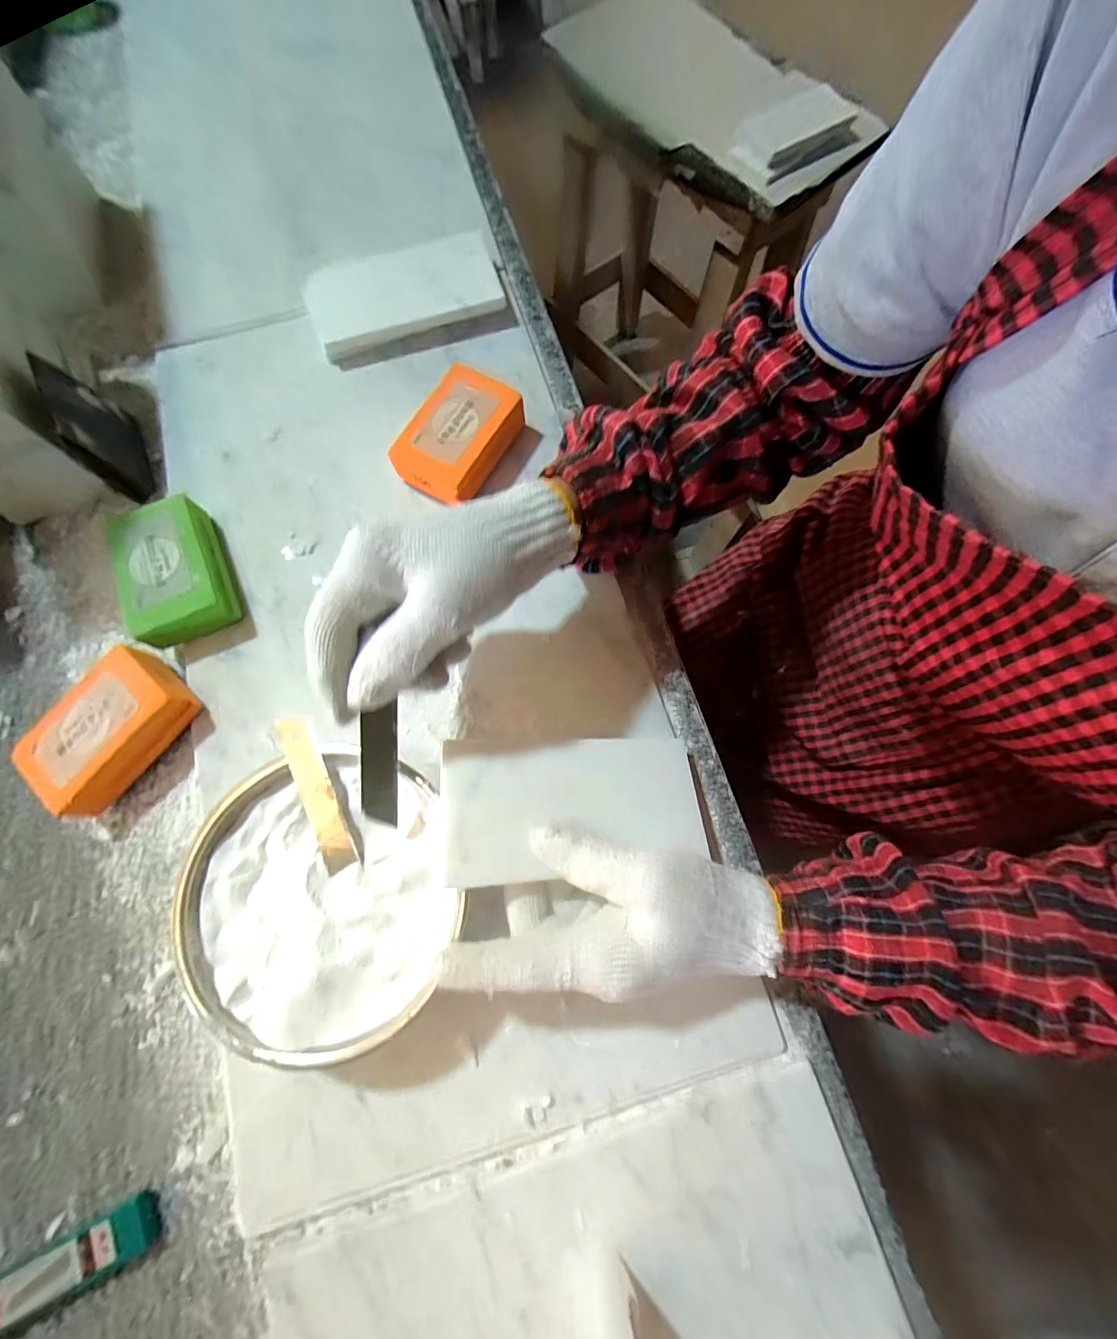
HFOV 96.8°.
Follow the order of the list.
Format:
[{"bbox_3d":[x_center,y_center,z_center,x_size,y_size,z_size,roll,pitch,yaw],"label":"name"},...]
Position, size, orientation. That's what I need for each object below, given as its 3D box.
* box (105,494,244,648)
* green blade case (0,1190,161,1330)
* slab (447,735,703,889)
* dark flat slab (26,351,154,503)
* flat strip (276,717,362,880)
[{"bbox_3d":[-0.267,-0.067,0.344,0.063,0.032,0.094,-25,75,-5],"label":"box"},{"bbox_3d":[-0.267,0.314,0.256,0.111,0.014,0.024,-24,75,-5],"label":"green blade case"},{"bbox_3d":[0.013,0.073,0.276,0.147,0.005,0.072,1,59,-19],"label":"slab"},{"bbox_3d":[-0.339,-0.175,0.365,0.018,0.069,0.091,-26,75,-6],"label":"dark flat slab"},{"bbox_3d":[-0.134,0.067,0.276,0.020,0.004,0.090,-26,79,-6],"label":"flat strip"}]

